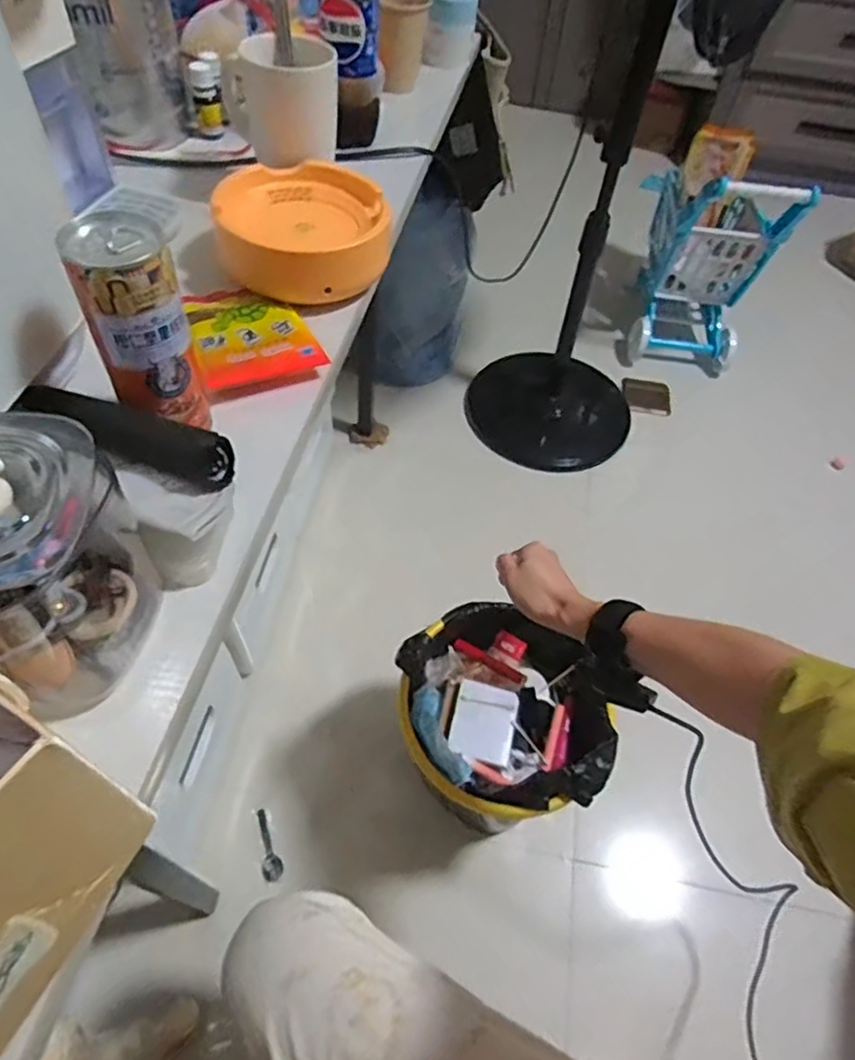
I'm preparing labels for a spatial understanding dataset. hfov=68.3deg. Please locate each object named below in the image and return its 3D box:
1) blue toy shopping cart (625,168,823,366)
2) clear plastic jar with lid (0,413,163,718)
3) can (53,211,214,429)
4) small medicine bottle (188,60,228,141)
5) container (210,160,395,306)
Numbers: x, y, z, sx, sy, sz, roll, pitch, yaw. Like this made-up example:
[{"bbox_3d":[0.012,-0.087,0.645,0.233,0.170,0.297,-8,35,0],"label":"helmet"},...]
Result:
[{"bbox_3d":[0.670,-0.667,1.520,0.254,0.479,0.392,9,54,1],"label":"blue toy shopping cart"},{"bbox_3d":[-0.181,0.016,0.280,0.088,0.142,0.088,3,54,-4],"label":"clear plastic jar with lid"},{"bbox_3d":[-0.162,-0.111,0.365,0.050,0.121,0.046,3,54,-4],"label":"can"},{"bbox_3d":[-0.222,-0.435,0.639,0.027,0.058,0.030,-12,56,-14],"label":"small medicine bottle"},{"bbox_3d":[-0.099,-0.246,0.517,0.131,0.046,0.129,3,54,-4],"label":"container"}]

